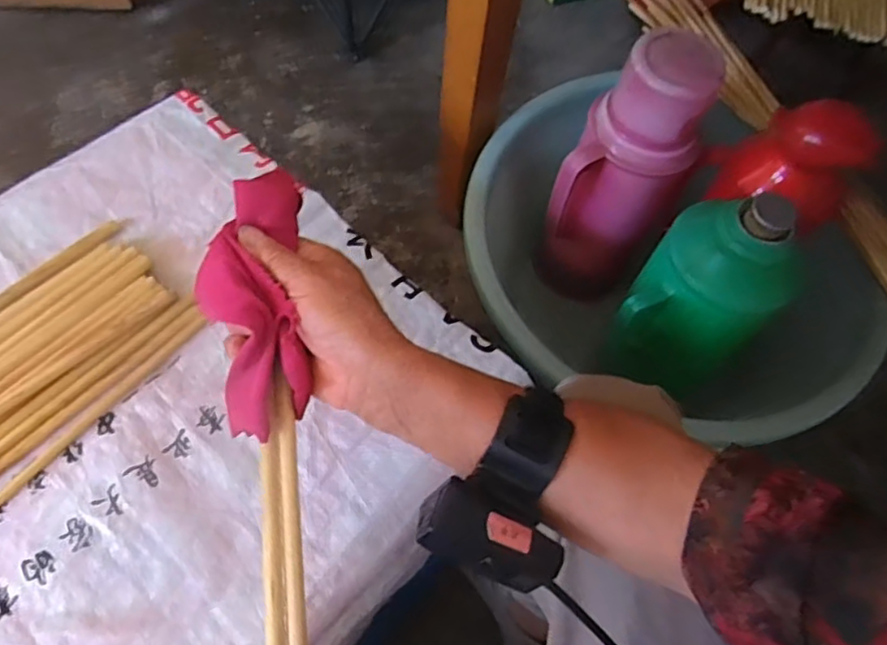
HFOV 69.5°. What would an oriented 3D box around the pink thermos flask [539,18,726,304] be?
[{"bbox_3d":[0.198,-0.154,0.733,0.116,0.345,0.108,1,63,-3],"label":"pink thermos flask"}]

